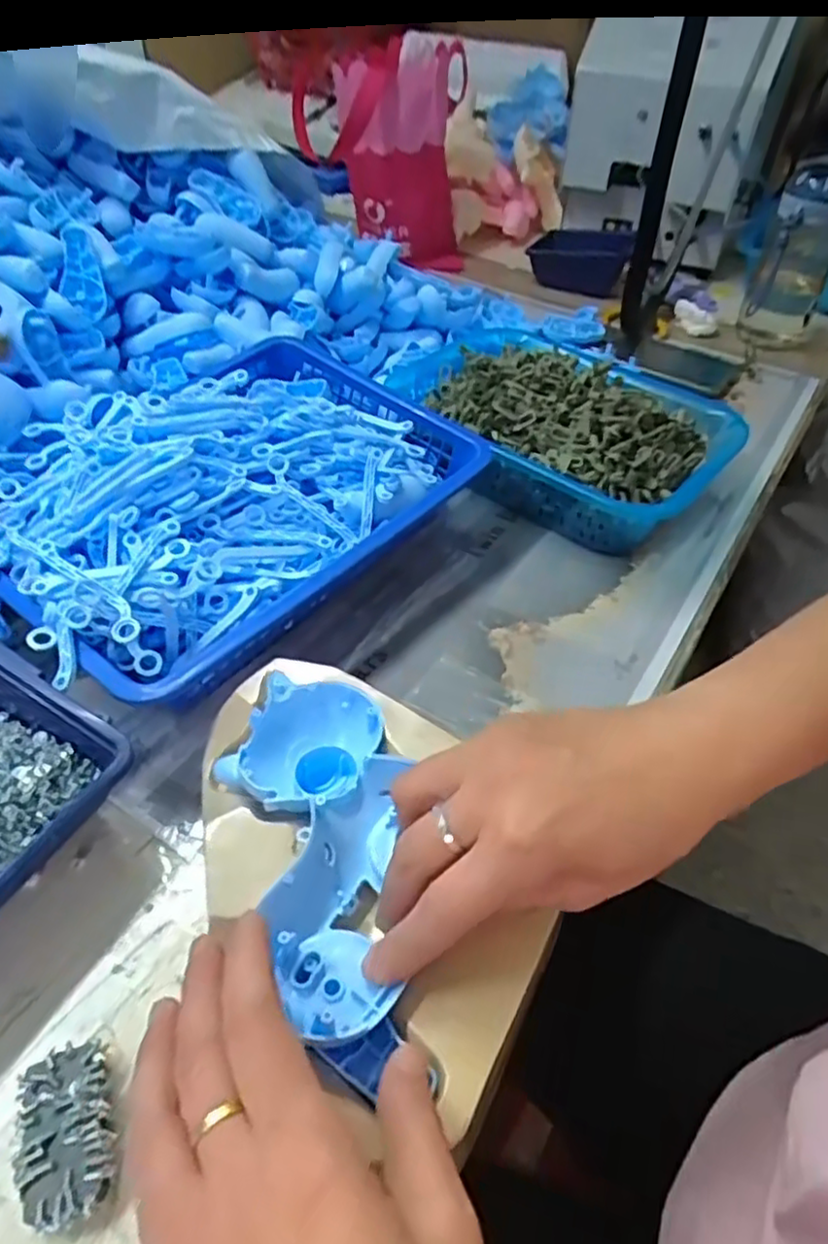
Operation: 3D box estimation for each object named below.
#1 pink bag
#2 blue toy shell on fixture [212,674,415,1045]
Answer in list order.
[{"bbox_3d":[-0.031,-0.603,0.891,0.208,0.215,0.152,10,47,5],"label":"pink bag"},{"bbox_3d":[-0.045,0.092,0.304,0.076,0.025,0.160,-4,48,-8],"label":"blue toy shell on fixture"}]

